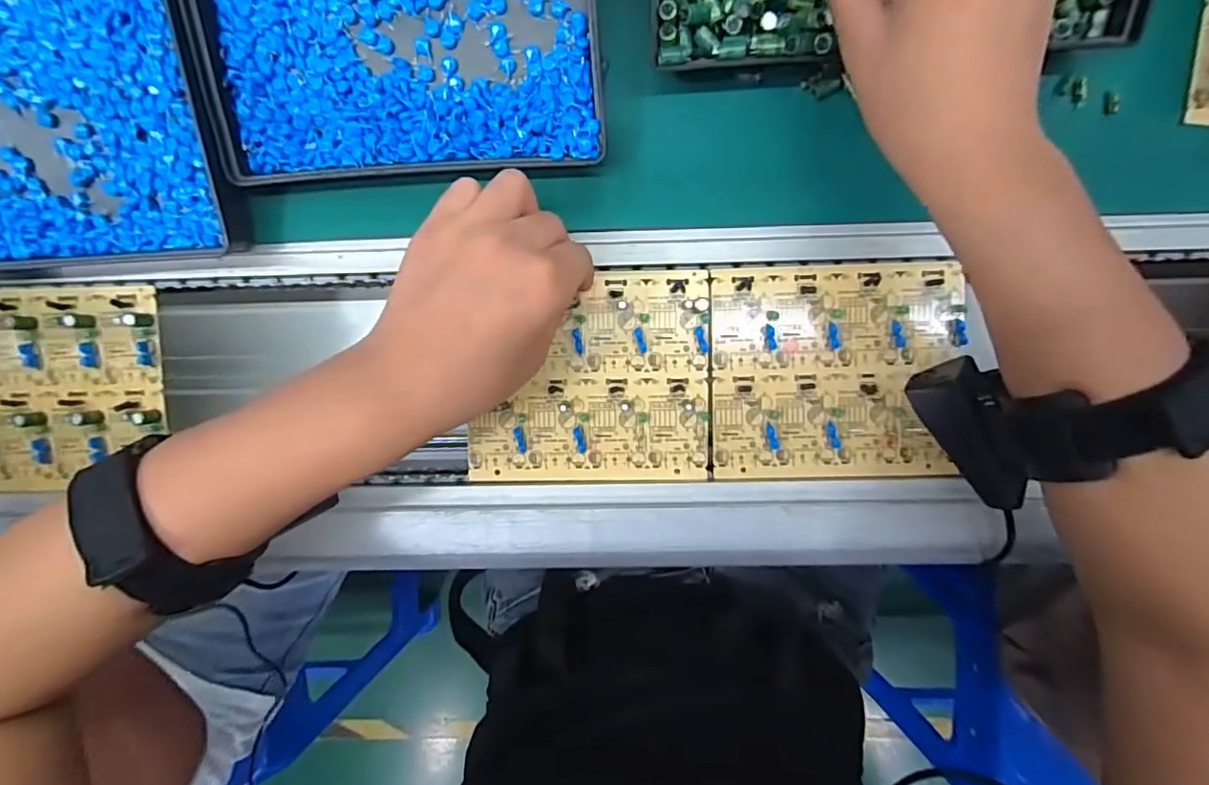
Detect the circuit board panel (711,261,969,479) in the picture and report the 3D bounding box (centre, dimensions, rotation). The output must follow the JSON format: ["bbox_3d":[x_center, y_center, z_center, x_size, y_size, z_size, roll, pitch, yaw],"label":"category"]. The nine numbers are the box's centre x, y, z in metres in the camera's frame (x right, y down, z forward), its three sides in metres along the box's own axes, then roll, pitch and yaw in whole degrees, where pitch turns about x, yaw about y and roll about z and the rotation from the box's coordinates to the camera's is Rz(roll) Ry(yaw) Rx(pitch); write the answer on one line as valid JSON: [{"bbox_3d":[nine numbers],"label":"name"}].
[{"bbox_3d":[0.129,-0.011,0.314,0.134,0.007,0.118,-2,96,2],"label":"circuit board panel"}]

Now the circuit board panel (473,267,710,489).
[{"bbox_3d":[-0.009,-0.008,0.322,0.135,0.011,0.117,-1,99,2],"label":"circuit board panel"}]

